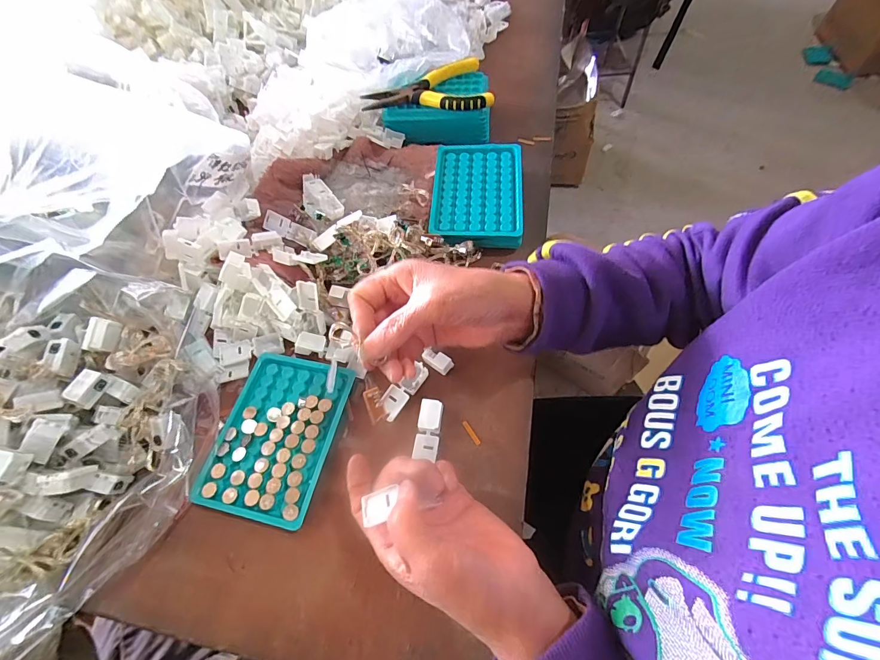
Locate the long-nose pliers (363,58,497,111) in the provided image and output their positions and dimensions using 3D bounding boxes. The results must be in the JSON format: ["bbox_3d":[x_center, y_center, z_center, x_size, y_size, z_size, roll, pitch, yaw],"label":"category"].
[{"bbox_3d":[-0.017,-0.304,0.485,0.155,0.029,0.091,0,64,-2],"label":"long-nose pliers"}]

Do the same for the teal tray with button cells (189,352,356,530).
[{"bbox_3d":[-0.136,0.084,0.327,0.093,0.015,0.130,11,62,9],"label":"teal tray with button cells"}]

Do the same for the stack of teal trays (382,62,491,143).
[{"bbox_3d":[-0.002,-0.289,0.503,0.136,0.040,0.091,-1,62,3],"label":"stack of teal trays"}]

